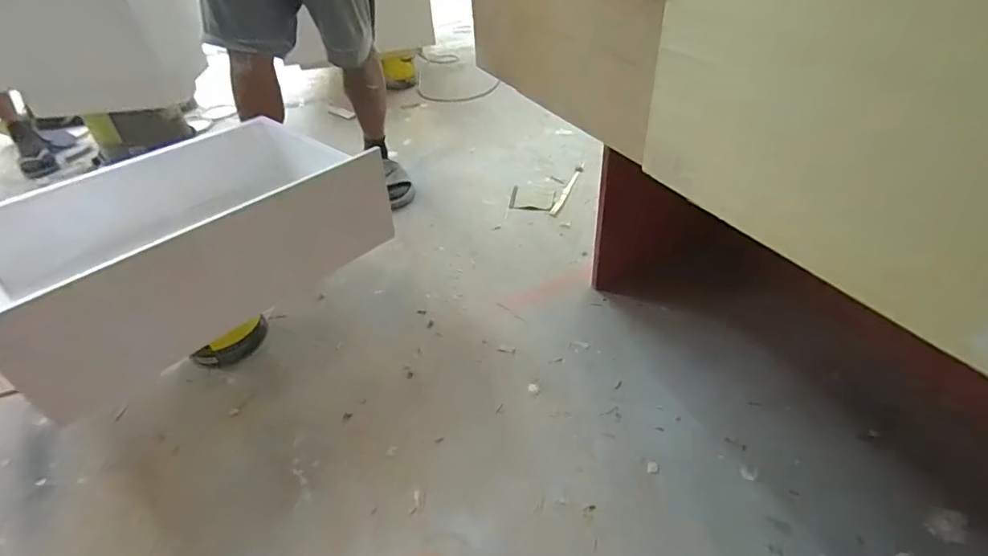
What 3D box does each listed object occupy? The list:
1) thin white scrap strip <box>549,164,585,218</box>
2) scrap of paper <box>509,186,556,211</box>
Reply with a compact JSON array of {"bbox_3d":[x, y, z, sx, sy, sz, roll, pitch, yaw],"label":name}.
[{"bbox_3d":[0.226,-0.274,1.471,0.023,0.007,0.311,14,44,19],"label":"thin white scrap strip"},{"bbox_3d":[0.115,-0.234,1.421,0.126,0.005,0.120,5,42,9],"label":"scrap of paper"}]

